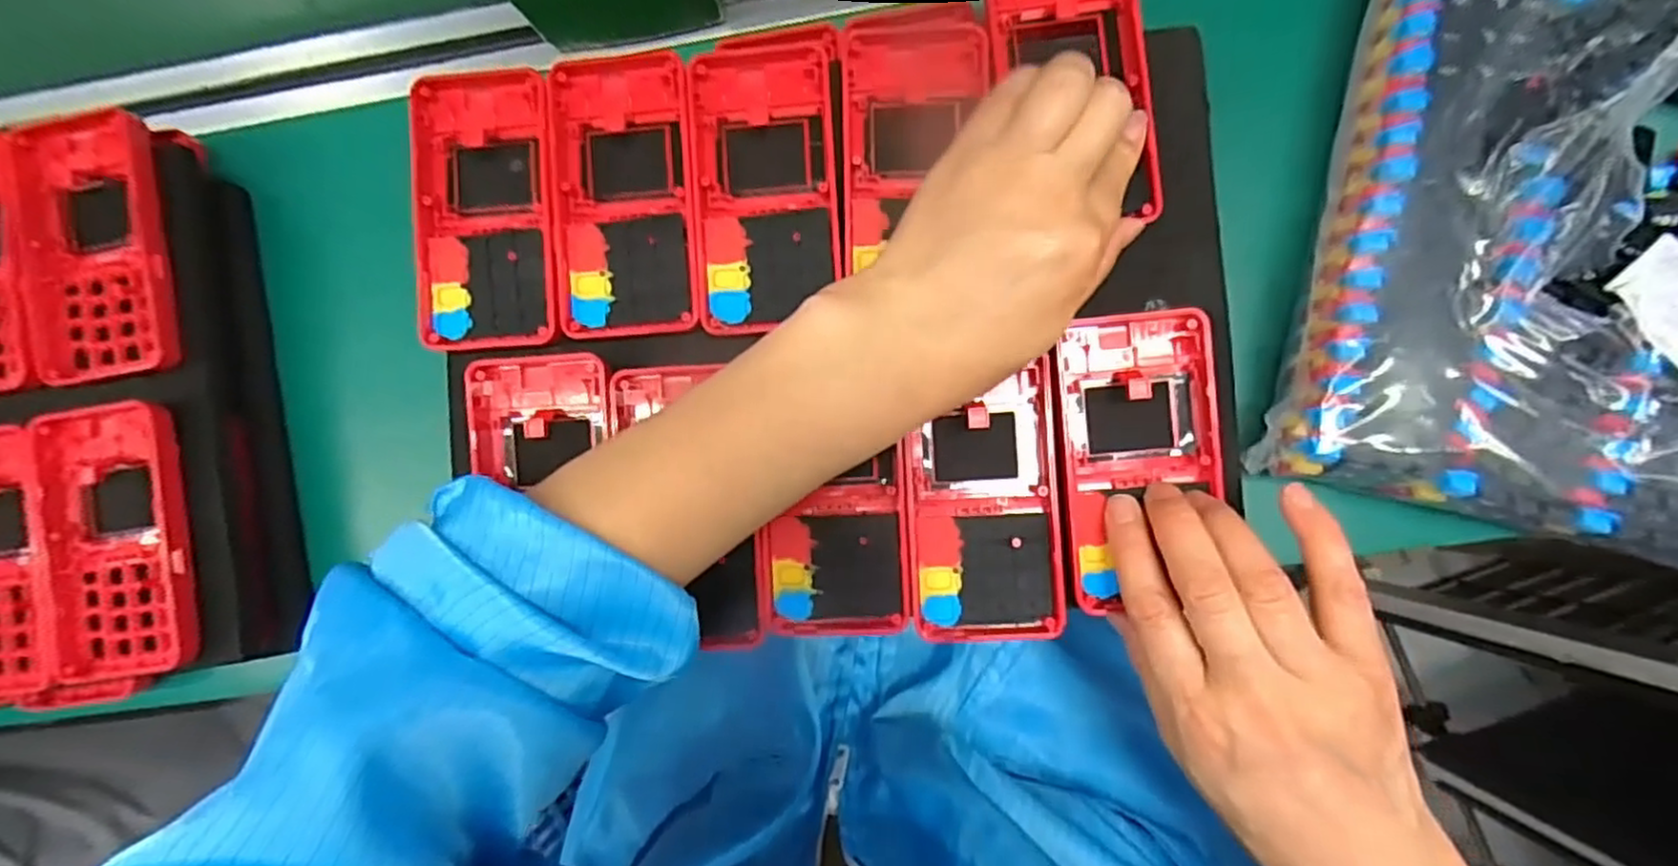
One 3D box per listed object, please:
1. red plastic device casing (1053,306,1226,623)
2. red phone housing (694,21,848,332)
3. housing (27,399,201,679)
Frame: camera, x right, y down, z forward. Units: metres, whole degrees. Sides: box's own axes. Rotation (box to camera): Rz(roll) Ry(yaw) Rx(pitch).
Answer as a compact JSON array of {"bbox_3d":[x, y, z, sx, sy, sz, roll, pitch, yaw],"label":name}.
[{"bbox_3d":[0.124,0.011,0.293,0.059,0.015,0.119,-4,87,5],"label":"red plastic device casing"},{"bbox_3d":[-0.031,-0.115,0.306,0.063,0.007,0.140,-2,88,5],"label":"red phone housing"},{"bbox_3d":[-0.331,0.049,0.323,0.063,0.011,0.125,-9,87,5],"label":"housing"}]

